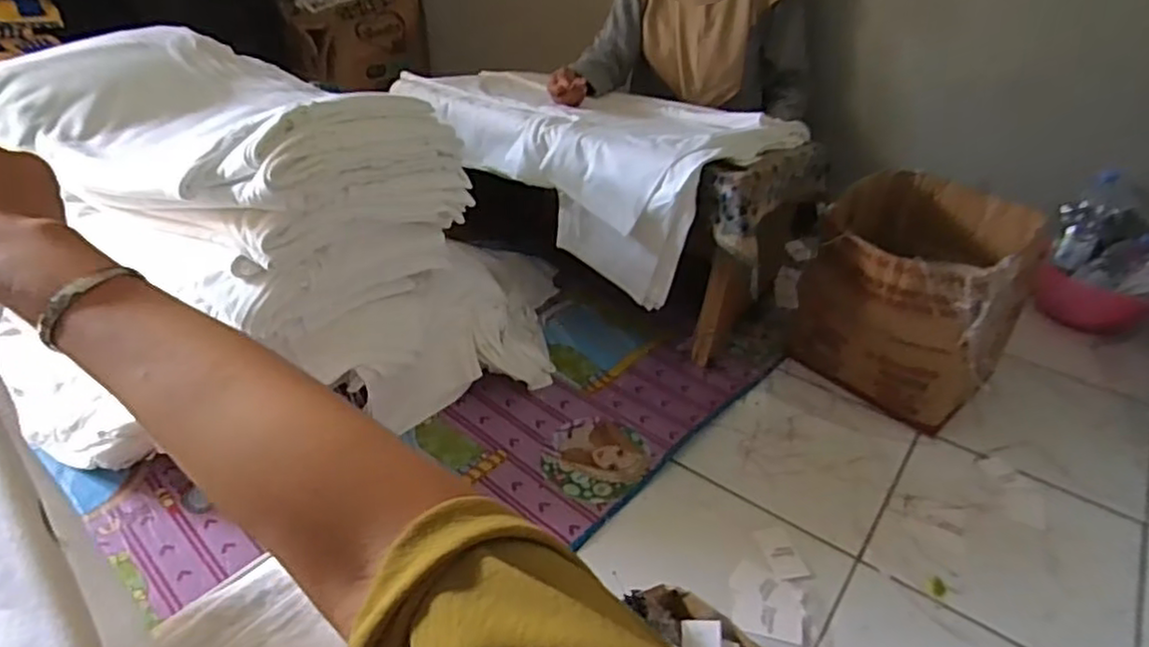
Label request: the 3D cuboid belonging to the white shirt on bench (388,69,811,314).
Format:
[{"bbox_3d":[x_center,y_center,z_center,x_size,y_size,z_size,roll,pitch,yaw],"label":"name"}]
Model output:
[{"bbox_3d":[0.036,-0.338,1.317,0.675,0.234,0.431,27,43,31],"label":"white shirt on bench"}]

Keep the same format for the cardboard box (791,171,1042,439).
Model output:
[{"bbox_3d":[0.568,-0.048,1.139,0.299,0.287,0.331,21,41,25],"label":"cardboard box"}]

